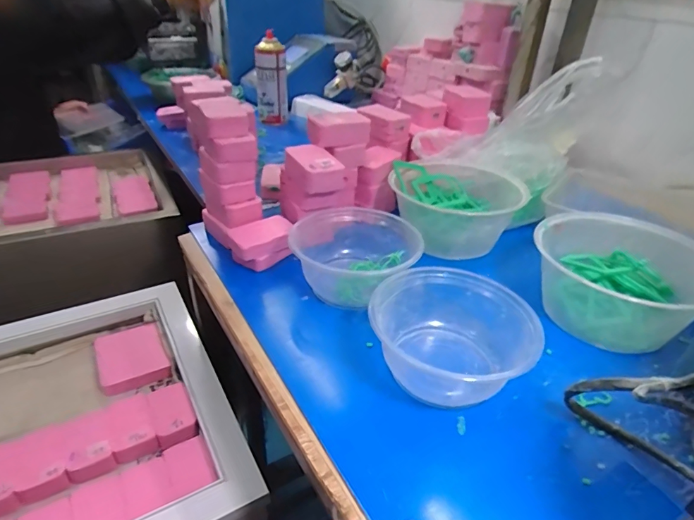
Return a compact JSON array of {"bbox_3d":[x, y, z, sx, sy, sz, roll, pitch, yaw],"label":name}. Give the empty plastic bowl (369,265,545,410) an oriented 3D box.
[{"bbox_3d":[0.088,0.067,0.385,0.134,0.068,0.111,12,34,14],"label":"empty plastic bowl"}]

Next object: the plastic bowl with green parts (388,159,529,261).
[{"bbox_3d":[0.138,-0.069,0.574,0.169,0.067,0.148,9,33,10],"label":"plastic bowl with green parts"}]

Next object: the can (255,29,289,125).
[{"bbox_3d":[-0.159,-0.378,0.946,0.065,0.161,0.056,-2,33,-7],"label":"can"}]

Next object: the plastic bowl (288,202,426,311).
[{"bbox_3d":[0.007,-0.004,0.478,0.128,0.056,0.142,-2,33,-8],"label":"plastic bowl"}]

